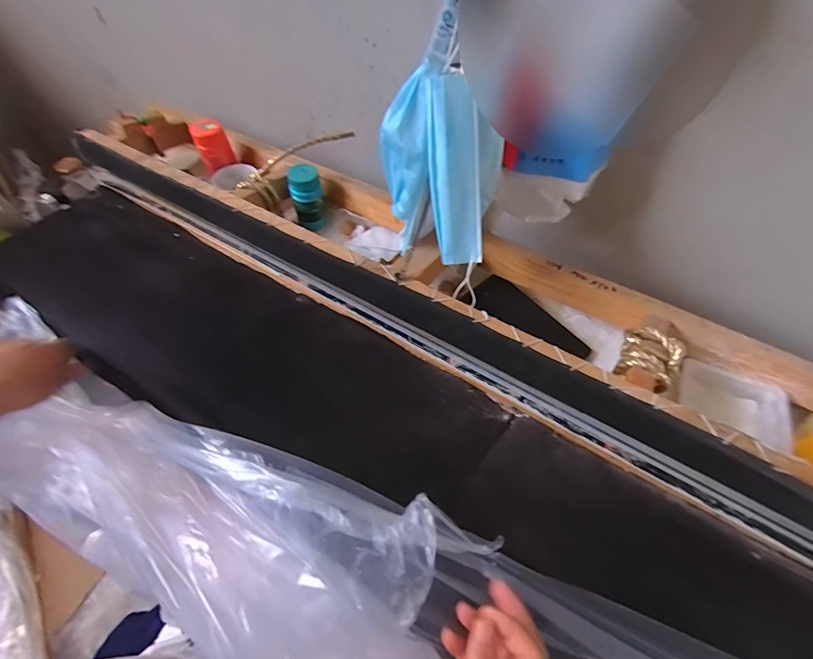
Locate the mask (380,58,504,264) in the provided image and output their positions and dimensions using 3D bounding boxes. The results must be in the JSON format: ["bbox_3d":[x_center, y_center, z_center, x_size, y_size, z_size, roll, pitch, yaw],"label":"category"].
[{"bbox_3d":[0.027,-0.161,0.417,0.140,0.173,0.097,19,57,13],"label":"mask"}]

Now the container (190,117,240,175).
[{"bbox_3d":[-0.319,-0.303,0.642,0.052,0.067,0.041,-20,57,-13],"label":"container"}]

